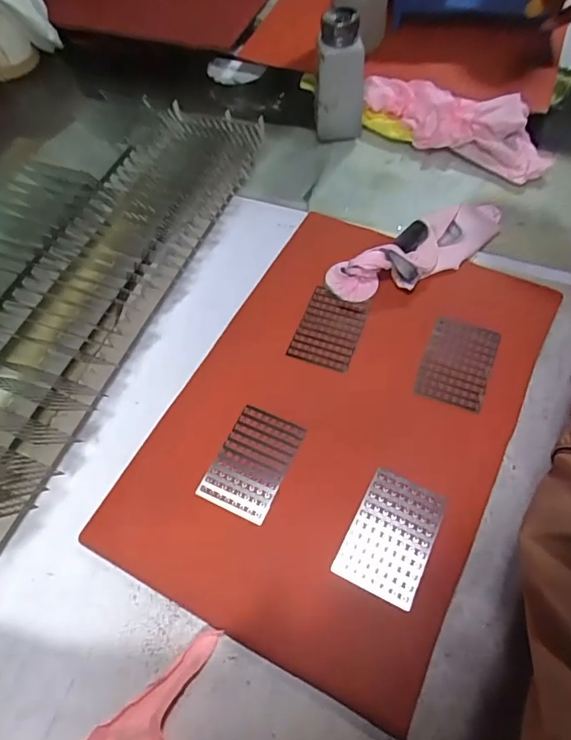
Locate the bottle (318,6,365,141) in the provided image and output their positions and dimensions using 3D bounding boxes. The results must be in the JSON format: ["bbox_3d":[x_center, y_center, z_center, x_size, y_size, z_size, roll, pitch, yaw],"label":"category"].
[{"bbox_3d":[0.064,-0.321,0.555,0.052,0.131,0.049,4,62,6],"label":"bottle"}]

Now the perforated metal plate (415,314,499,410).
[{"bbox_3d":[0.150,-0.008,0.434,0.057,0.006,0.085,21,62,14],"label":"perforated metal plate"}]

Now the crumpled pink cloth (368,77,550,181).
[{"bbox_3d":[0.198,-0.289,0.579,0.228,0.050,0.087,30,66,19],"label":"crumpled pink cloth"}]

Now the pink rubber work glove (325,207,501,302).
[{"bbox_3d":[0.138,-0.124,0.482,0.200,0.033,0.062,-29,62,-13],"label":"pink rubber work glove"}]

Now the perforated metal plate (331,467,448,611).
[{"bbox_3d":[0.078,0.120,0.365,0.057,0.004,0.086,23,63,16],"label":"perforated metal plate"}]

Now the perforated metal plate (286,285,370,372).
[{"bbox_3d":[0.041,-0.039,0.460,0.056,0.006,0.077,17,64,14],"label":"perforated metal plate"}]

